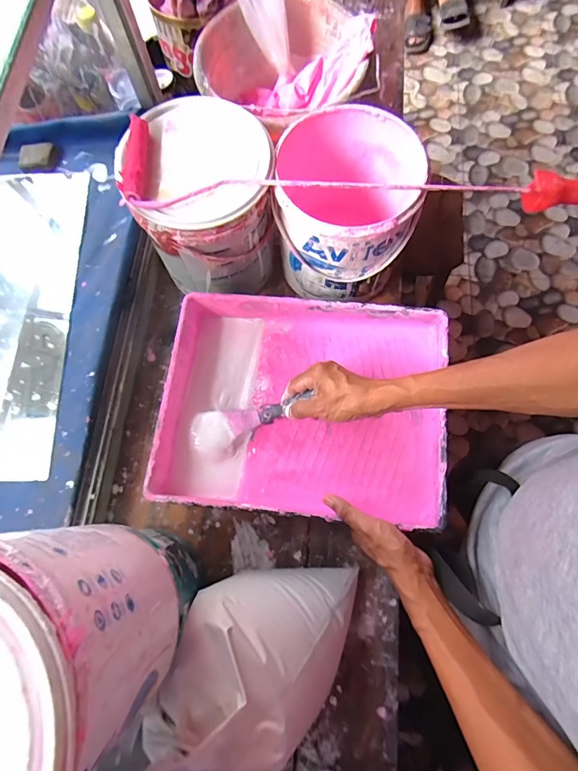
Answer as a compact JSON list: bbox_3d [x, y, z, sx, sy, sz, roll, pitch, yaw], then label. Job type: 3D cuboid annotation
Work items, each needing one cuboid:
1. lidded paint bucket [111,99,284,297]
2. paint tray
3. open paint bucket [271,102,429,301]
[{"bbox_3d":[-0.105,-0.236,0.550,0.167,0.195,0.167,0,75,1],"label":"lidded paint bucket"},{"bbox_3d":[0.014,0.023,0.535,0.347,0.078,0.270,5,75,3],"label":"paint tray"},{"bbox_3d":[0.074,-0.235,0.551,0.171,0.169,0.181,6,75,3],"label":"open paint bucket"}]

